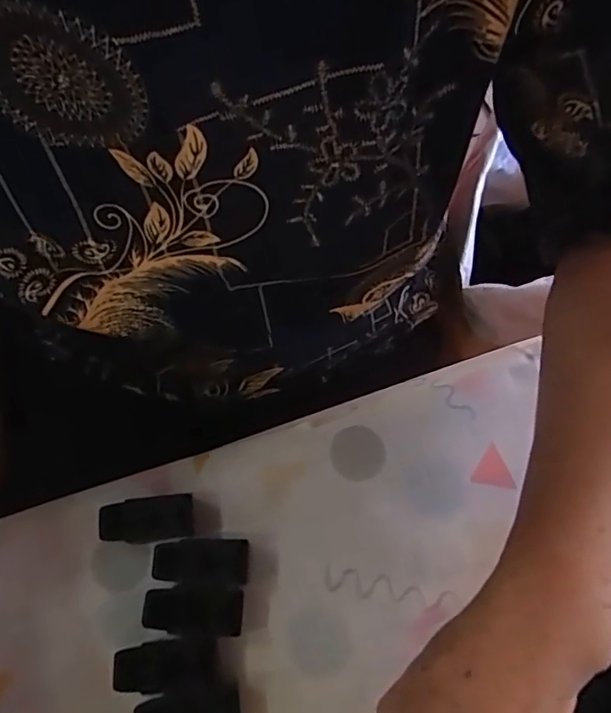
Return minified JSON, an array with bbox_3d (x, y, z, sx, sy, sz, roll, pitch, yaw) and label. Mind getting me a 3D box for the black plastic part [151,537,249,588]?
[{"bbox_3d":[-0.055,0.111,0.307,0.049,0.018,0.024,2,67,2],"label":"black plastic part"}]

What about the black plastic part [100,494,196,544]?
[{"bbox_3d":[-0.086,0.091,0.313,0.049,0.020,0.023,-6,67,-2],"label":"black plastic part"}]

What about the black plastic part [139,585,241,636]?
[{"bbox_3d":[-0.058,0.133,0.297,0.049,0.018,0.024,2,67,2],"label":"black plastic part"}]

